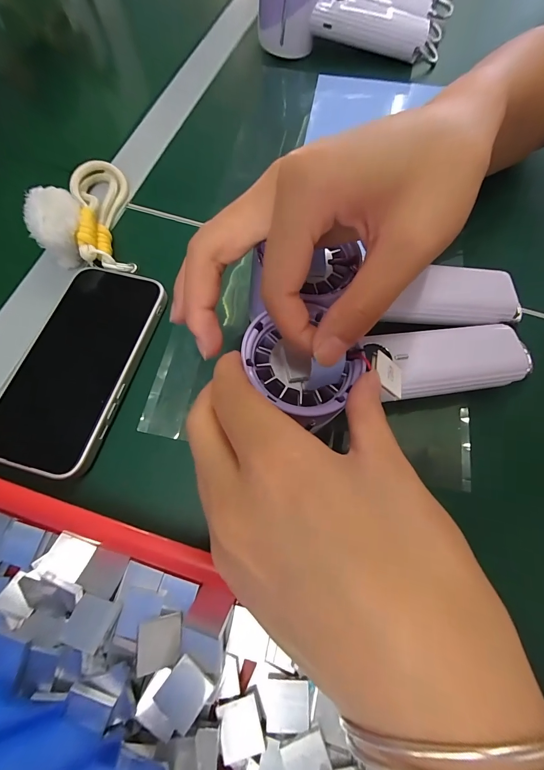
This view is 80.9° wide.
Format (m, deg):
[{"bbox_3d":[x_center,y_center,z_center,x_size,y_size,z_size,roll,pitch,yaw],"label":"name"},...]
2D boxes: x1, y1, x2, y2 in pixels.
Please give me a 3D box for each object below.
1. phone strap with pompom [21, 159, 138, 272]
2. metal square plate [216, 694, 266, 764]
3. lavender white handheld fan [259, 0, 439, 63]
[{"bbox_3d":[-0.148,-0.141,0.250,0.059,0.047,0.115,-13,69,-3],"label":"phone strap with pompom"},{"bbox_3d":[-0.016,0.165,0.154,0.020,0.004,0.022,-17,69,-5],"label":"metal square plate"},{"bbox_3d":[0.084,-0.387,0.326,0.192,0.063,0.061,3,69,3],"label":"lavender white handheld fan"}]

